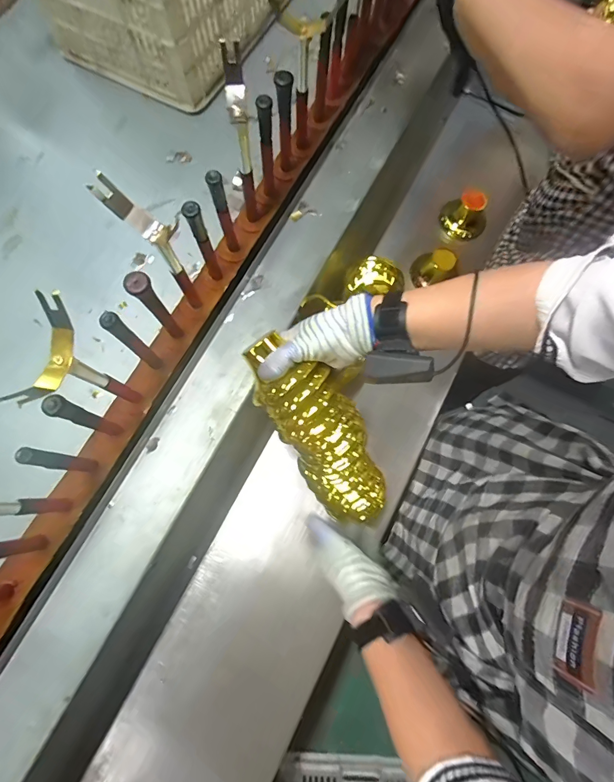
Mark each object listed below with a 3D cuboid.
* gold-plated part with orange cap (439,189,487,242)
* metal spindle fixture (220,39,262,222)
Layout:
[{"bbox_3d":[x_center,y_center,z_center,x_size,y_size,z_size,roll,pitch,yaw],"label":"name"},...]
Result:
[{"bbox_3d":[0.326,-0.354,0.793,0.087,0.075,0.080,1,69,-3],"label":"gold-plated part with orange cap"},{"bbox_3d":[-0.077,-0.302,0.490,0.027,0.202,0.041,-6,69,-5],"label":"metal spindle fixture"}]

